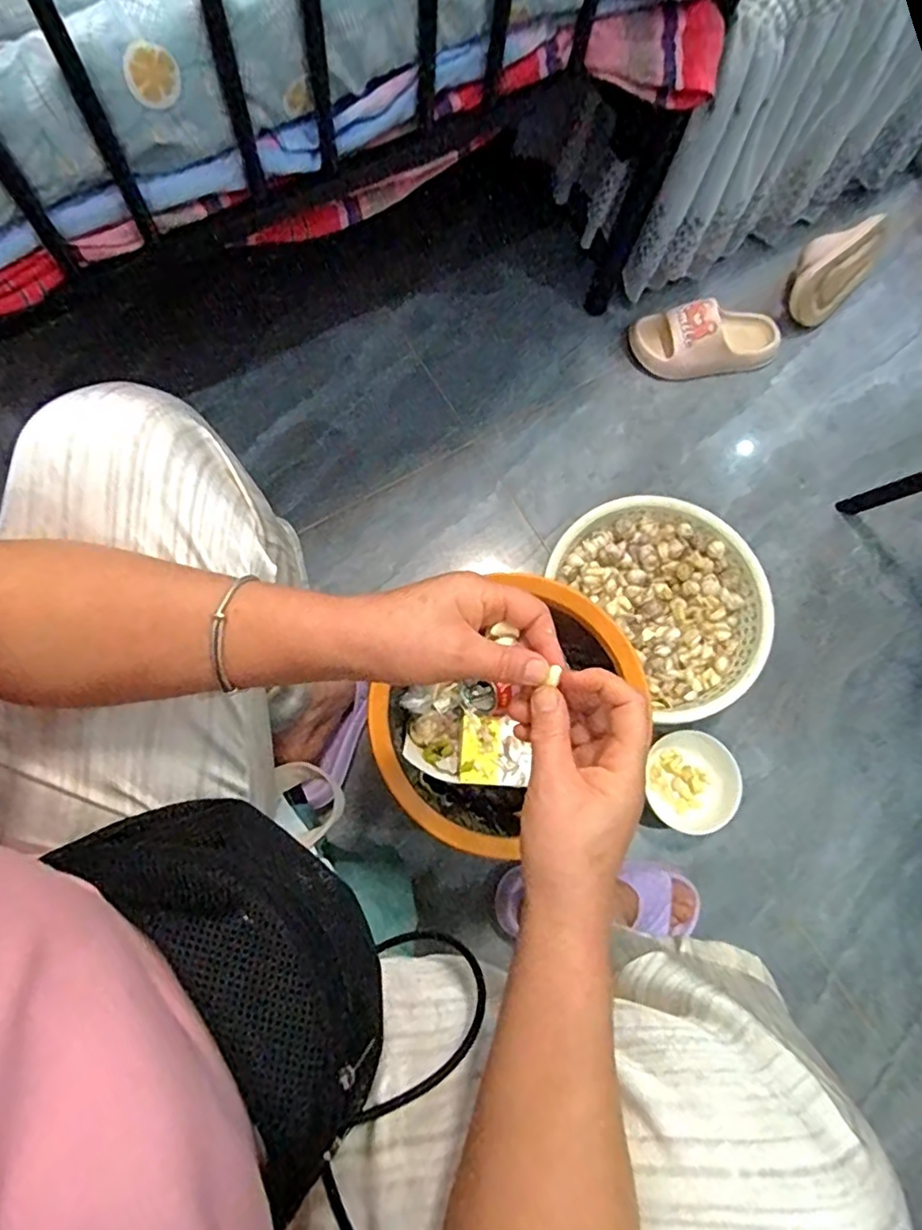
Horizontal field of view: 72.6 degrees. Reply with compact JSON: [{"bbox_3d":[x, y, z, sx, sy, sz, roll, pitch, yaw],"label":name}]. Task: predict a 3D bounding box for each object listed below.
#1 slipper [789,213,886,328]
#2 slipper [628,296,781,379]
[{"bbox_3d":[0.600,-0.561,1.011,0.098,0.092,0.221,39,77,9],"label":"slipper"},{"bbox_3d":[0.387,-0.430,0.980,0.234,0.074,0.095,-3,74,-2],"label":"slipper"}]

